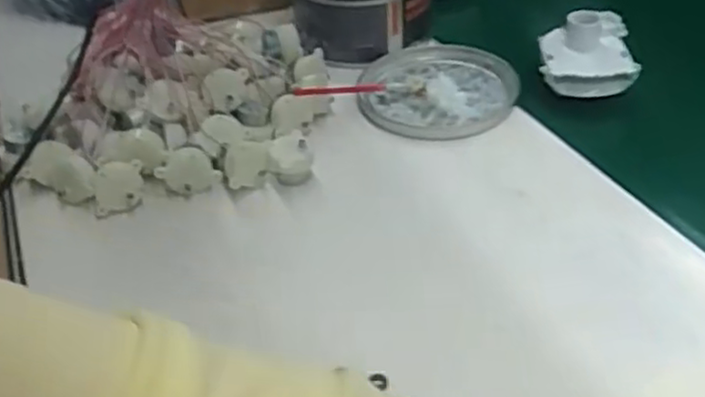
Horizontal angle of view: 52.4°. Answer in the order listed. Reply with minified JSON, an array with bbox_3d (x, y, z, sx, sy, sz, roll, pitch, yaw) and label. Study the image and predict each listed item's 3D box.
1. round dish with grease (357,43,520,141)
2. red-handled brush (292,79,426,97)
[{"bbox_3d":[0.073,-0.095,0.617,0.129,0.019,0.137,-2,40,2],"label":"round dish with grease"},{"bbox_3d":[0.008,-0.091,0.597,0.114,0.011,0.022,-6,38,-23],"label":"red-handled brush"}]

